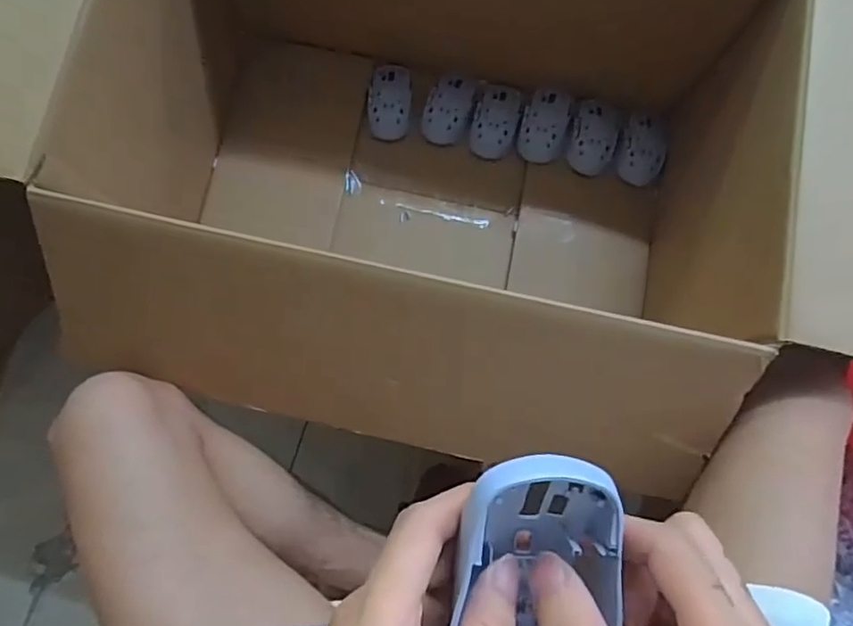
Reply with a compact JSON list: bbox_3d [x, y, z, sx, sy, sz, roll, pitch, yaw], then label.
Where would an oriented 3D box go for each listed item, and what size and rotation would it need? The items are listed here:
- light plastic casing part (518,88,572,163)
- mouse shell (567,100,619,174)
[{"bbox_3d":[0.151,-0.240,0.774,0.056,0.028,0.088,14,80,1],"label":"light plastic casing part"},{"bbox_3d":[0.215,-0.226,0.778,0.062,0.026,0.092,10,80,1],"label":"mouse shell"}]

